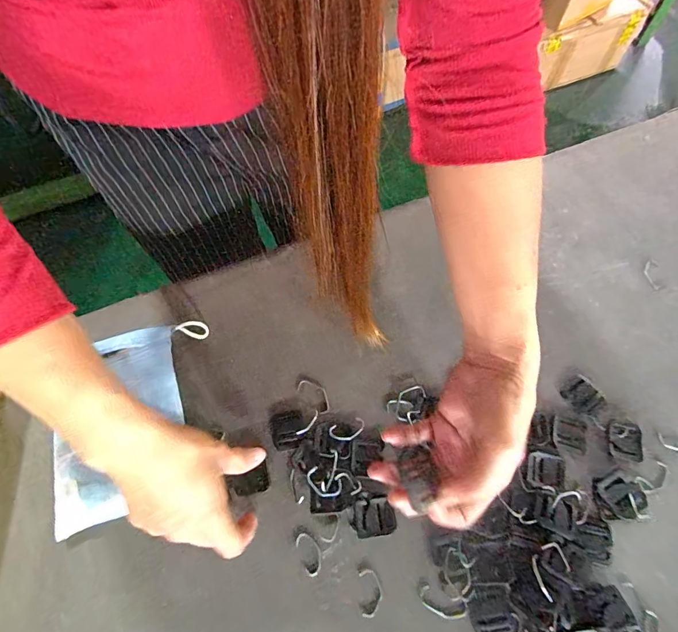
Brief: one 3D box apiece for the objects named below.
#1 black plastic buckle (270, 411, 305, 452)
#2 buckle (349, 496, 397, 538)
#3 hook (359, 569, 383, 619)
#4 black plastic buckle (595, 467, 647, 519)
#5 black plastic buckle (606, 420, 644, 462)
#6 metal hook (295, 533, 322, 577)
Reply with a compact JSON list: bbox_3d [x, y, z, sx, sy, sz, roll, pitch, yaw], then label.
[{"bbox_3d":[-0.048,0.107,0.382,0.030,0.007,0.035,-14,66,-5],"label":"black plastic buckle"},{"bbox_3d":[0.028,0.170,0.346,0.037,0.006,0.029,-7,65,-2],"label":"buckle"},{"bbox_3d":[0.026,0.221,0.326,0.017,0.004,0.032,-5,65,-1],"label":"hook"},{"bbox_3d":[0.241,0.150,0.344,0.034,0.008,0.033,-26,67,-11],"label":"black plastic buckle"},{"bbox_3d":[0.257,0.111,0.366,0.030,0.004,0.035,11,66,6],"label":"black plastic buckle"},{"bbox_3d":[-0.024,0.197,0.338,0.017,0.004,0.032,-22,67,-9],"label":"metal hook"}]

